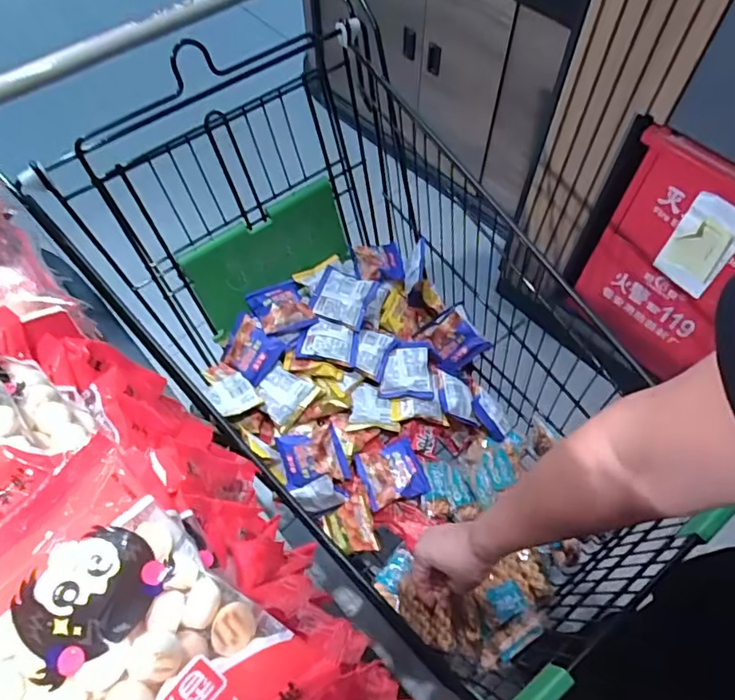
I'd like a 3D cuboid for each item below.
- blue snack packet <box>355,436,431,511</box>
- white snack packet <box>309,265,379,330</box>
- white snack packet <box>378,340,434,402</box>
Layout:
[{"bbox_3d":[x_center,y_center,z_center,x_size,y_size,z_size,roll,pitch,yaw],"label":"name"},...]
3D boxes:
[{"bbox_3d":[0.034,0.173,0.798,0.088,0.018,0.089,-18,62,-9],"label":"blue snack packet"},{"bbox_3d":[-0.039,-0.082,0.847,0.085,0.015,0.077,19,86,16],"label":"white snack packet"},{"bbox_3d":[0.061,0.028,0.845,0.077,0.023,0.090,2,61,2],"label":"white snack packet"}]

